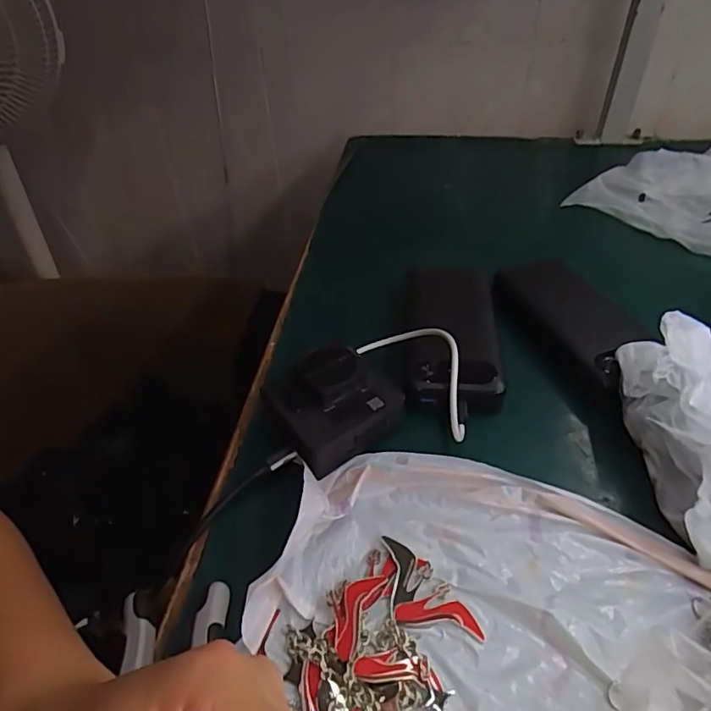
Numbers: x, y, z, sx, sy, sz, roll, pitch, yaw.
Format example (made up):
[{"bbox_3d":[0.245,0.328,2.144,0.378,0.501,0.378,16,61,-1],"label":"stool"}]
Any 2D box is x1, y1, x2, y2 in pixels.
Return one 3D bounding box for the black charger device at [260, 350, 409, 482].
[{"bbox_3d":[-0.014,0.035,0.363,0.076,0.045,0.064,-27,47,-23],"label":"black charger device"}]

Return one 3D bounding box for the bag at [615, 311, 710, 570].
[{"bbox_3d":[0.205,0.044,0.314,0.068,0.069,0.146,-6,43,-2],"label":"bag"}]

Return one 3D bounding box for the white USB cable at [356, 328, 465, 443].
[{"bbox_3d":[0.048,0.006,0.367,0.038,0.050,0.101,-30,49,-26],"label":"white USB cable"}]

